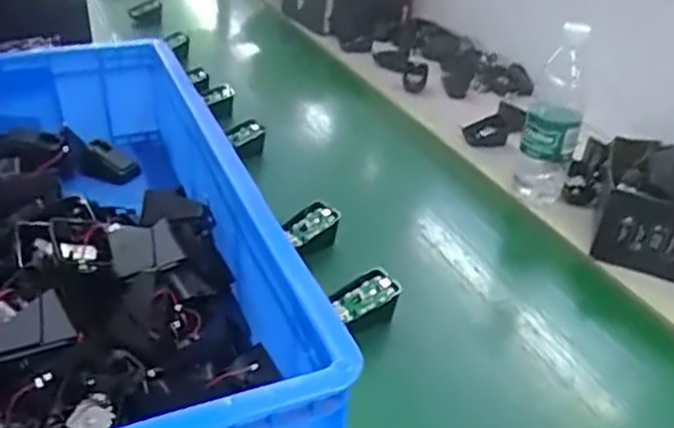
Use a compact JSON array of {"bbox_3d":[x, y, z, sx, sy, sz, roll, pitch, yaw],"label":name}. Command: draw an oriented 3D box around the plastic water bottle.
[{"bbox_3d":[0.281,-0.135,0.889,0.069,0.200,0.068,14,31,15],"label":"plastic water bottle"}]

